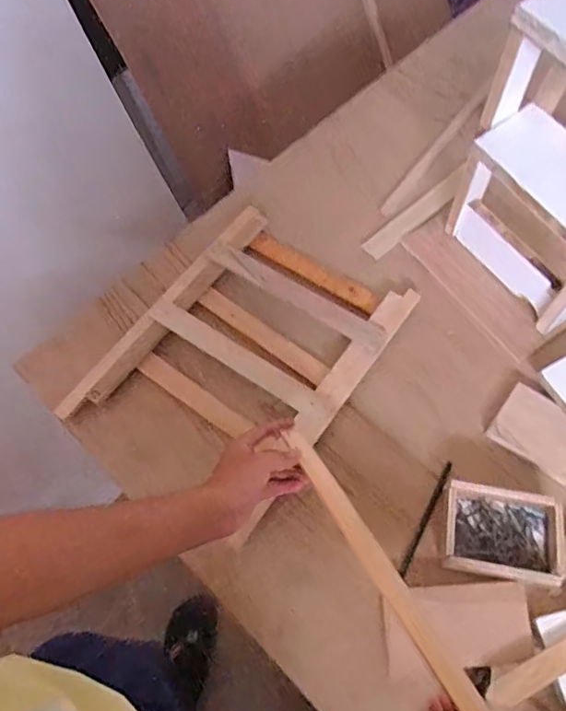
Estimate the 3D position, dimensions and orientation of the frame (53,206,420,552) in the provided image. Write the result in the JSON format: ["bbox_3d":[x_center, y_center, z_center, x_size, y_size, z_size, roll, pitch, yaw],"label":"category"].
[{"bbox_3d":[-0.052,-0.007,0.747,0.310,0.024,0.420,33,68,16],"label":"frame"}]

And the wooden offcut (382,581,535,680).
[{"bbox_3d":[0.192,0.302,0.597,0.157,0.006,0.082,-9,65,4],"label":"wooden offcut"}]

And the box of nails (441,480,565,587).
[{"bbox_3d":[0.256,0.210,0.636,0.135,0.034,0.101,10,64,6],"label":"box of nails"}]

